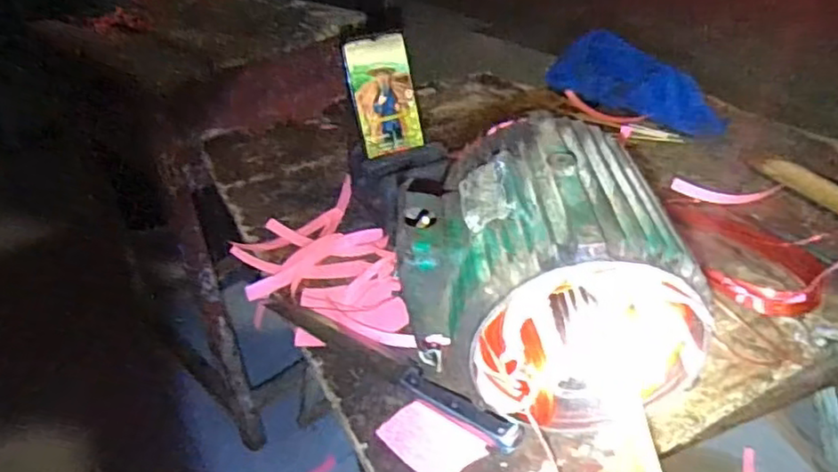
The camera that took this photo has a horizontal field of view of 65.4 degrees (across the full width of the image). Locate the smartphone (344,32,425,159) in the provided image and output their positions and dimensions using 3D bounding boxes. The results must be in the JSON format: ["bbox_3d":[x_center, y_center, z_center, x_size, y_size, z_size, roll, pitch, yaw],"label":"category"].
[{"bbox_3d":[-0.039,-0.160,0.746,0.074,0.130,0.009,-16,16,-19],"label":"smartphone"}]

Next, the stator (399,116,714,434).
[{"bbox_3d":[0.093,0.037,0.515,0.206,0.184,0.174,-4,34,1],"label":"stator"}]

